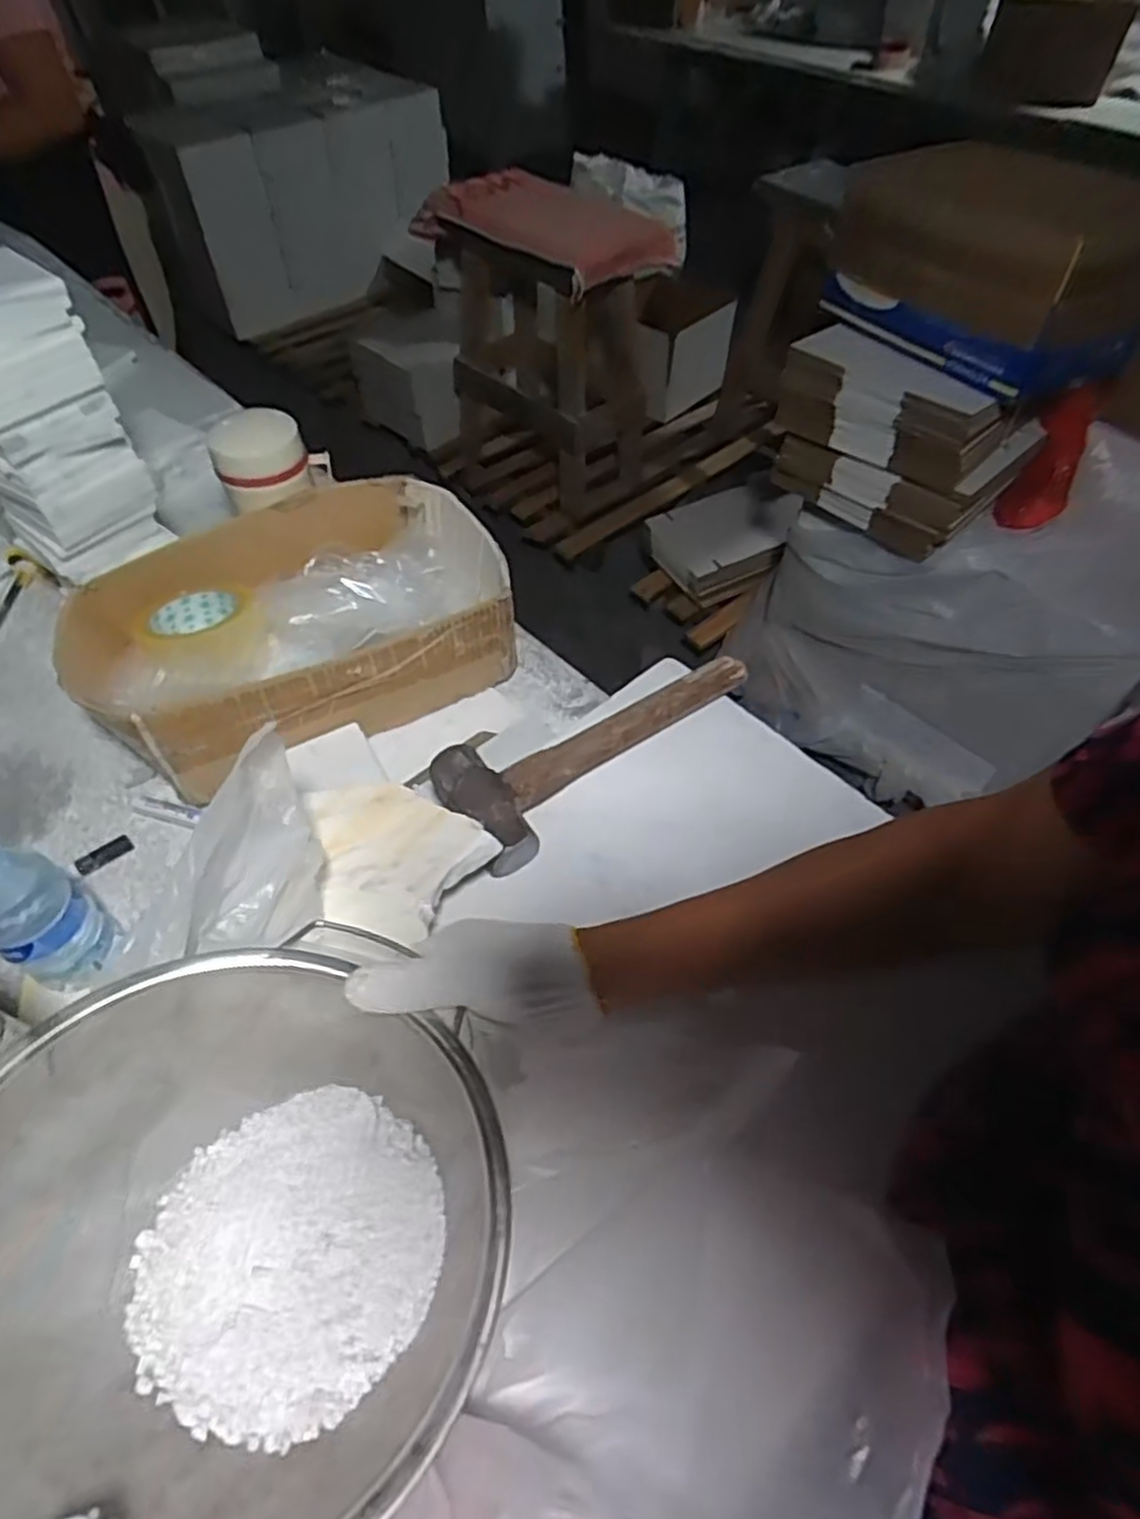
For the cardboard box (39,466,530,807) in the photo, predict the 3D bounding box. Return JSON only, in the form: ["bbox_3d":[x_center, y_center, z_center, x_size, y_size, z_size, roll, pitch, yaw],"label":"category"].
[{"bbox_3d":[-0.257,-0.128,0.710,0.368,0.110,0.246,-24,55,-17],"label":"cardboard box"}]

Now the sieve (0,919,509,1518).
[{"bbox_3d":[-0.151,0.202,0.330,0.245,0.081,0.245,4,43,-4],"label":"sieve"}]

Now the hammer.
[{"bbox_3d":[0.023,-0.026,0.617,0.289,0.044,0.100,-34,58,-24],"label":"hammer"}]

